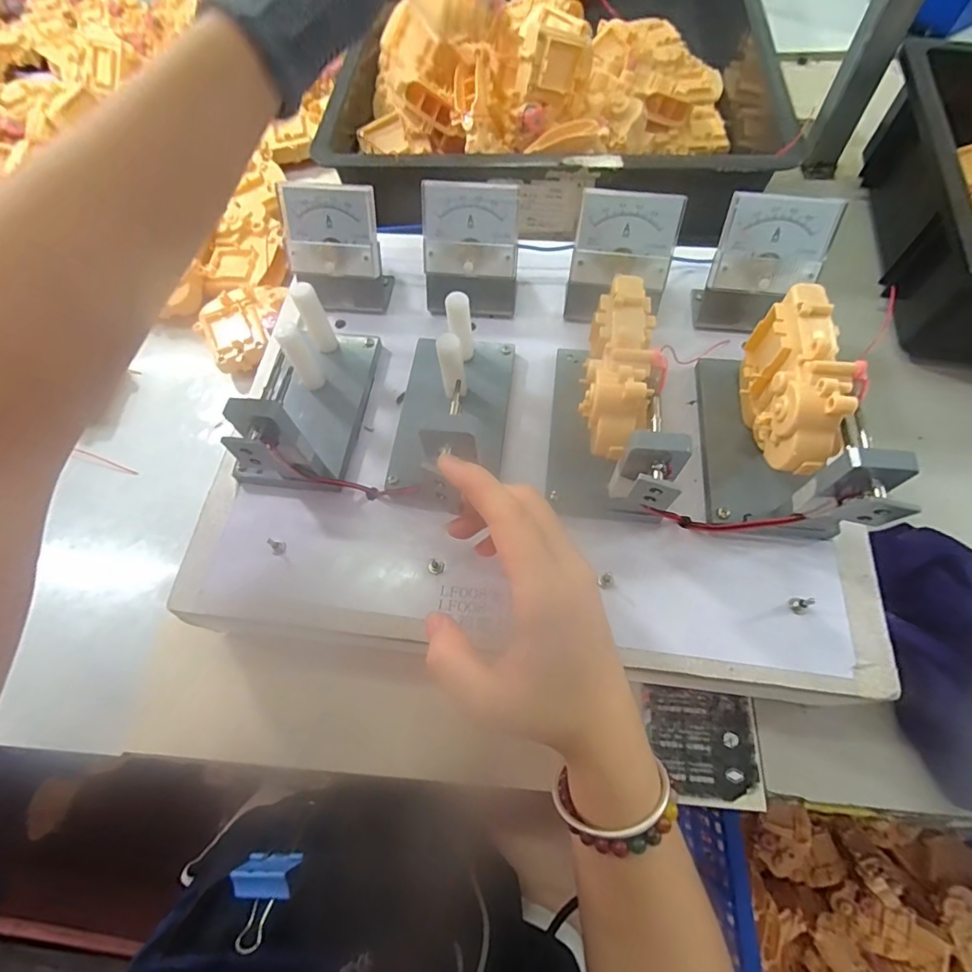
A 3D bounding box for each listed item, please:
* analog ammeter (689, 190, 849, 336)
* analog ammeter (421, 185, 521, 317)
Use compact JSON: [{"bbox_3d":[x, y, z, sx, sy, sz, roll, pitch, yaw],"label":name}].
[{"bbox_3d":[0.179,-0.142,0.324,0.073,0.072,0.045,7,65,5],"label":"analog ammeter"},{"bbox_3d":[-0.010,-0.163,0.345,0.064,0.073,0.044,1,65,3],"label":"analog ammeter"}]

